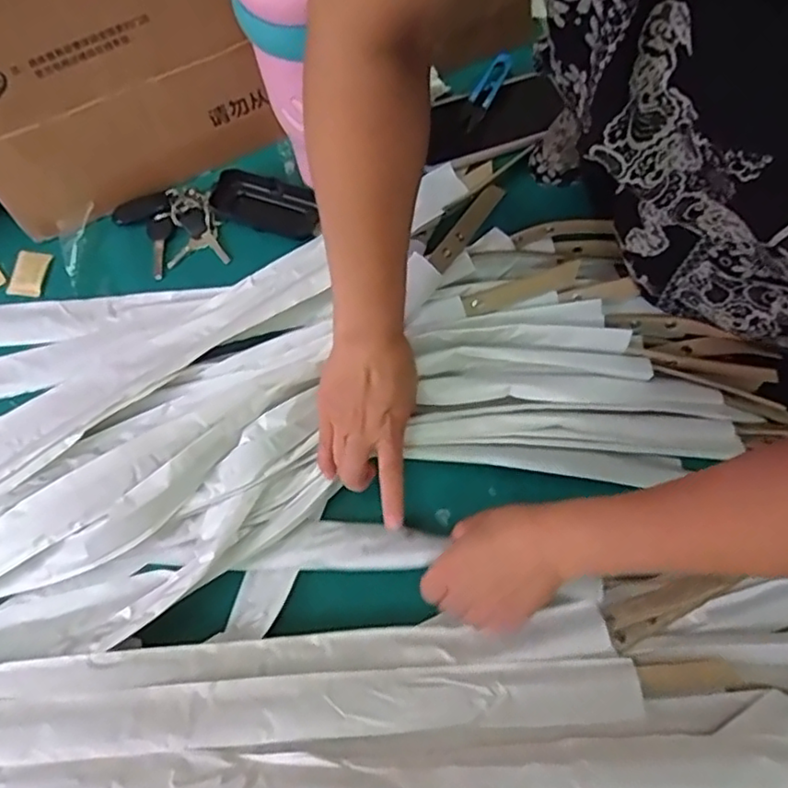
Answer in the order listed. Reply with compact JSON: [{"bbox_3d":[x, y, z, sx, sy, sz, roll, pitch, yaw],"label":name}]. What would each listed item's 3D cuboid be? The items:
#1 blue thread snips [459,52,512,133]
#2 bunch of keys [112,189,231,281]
[{"bbox_3d":[0.095,-0.314,0.665,0.022,0.006,0.100,26,75,10],"label":"blue thread snips"},{"bbox_3d":[-0.225,-0.165,0.638,0.097,0.015,0.090,-17,72,-3],"label":"bunch of keys"}]

